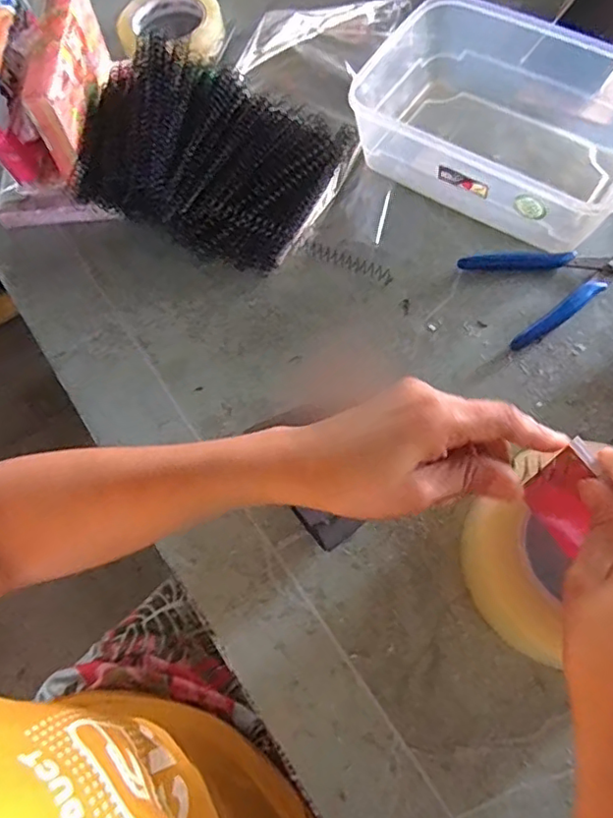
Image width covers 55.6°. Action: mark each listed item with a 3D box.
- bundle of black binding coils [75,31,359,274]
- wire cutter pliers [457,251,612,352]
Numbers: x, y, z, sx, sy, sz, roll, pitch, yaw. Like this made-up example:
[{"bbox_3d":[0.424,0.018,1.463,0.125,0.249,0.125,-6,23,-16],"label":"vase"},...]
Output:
[{"bbox_3d":[-0.089,-0.221,0.495,0.214,0.070,0.172,22,70,13],"label":"bundle of black binding coils"},{"bbox_3d":[0.195,-0.102,0.454,0.119,0.010,0.085,-21,68,-3],"label":"wire cutter pliers"}]

